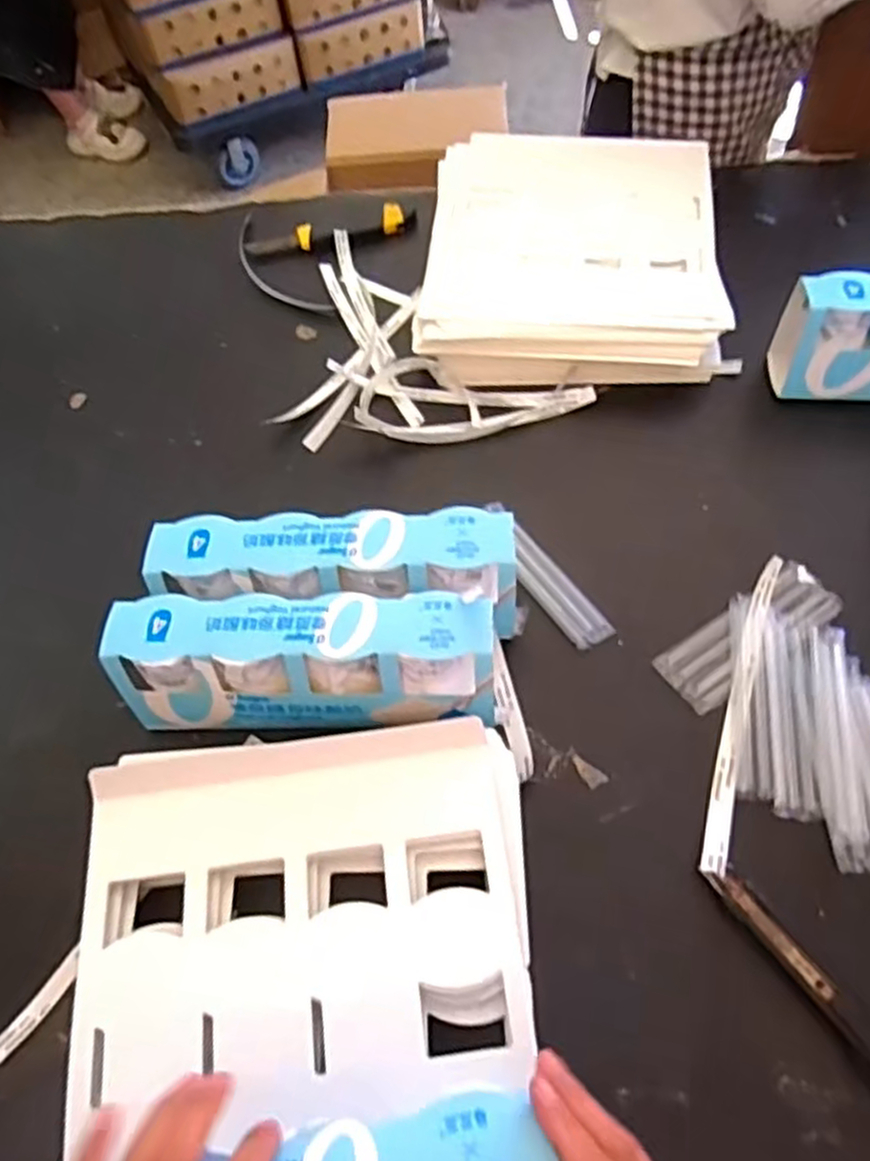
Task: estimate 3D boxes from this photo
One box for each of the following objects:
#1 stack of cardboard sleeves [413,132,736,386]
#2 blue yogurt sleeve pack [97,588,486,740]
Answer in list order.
[{"bbox_3d":[0.142,-0.347,0.806,0.292,0.055,0.343,3,60,6],"label":"stack of cardboard sleeves"},{"bbox_3d":[-0.091,0.065,0.564,0.267,0.104,0.075,0,60,4],"label":"blue yogurt sleeve pack"}]

